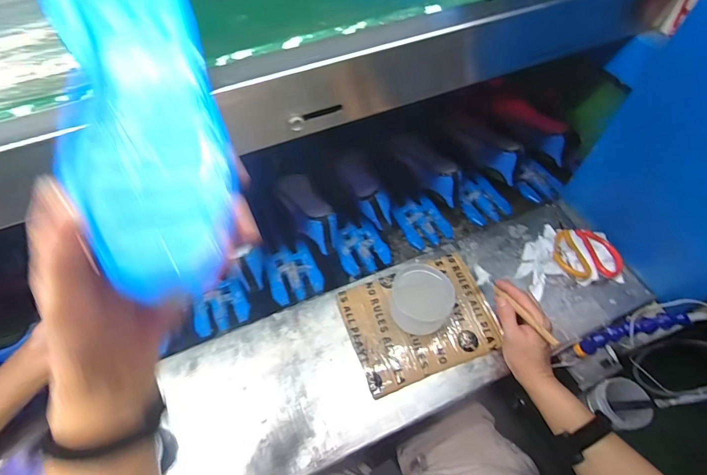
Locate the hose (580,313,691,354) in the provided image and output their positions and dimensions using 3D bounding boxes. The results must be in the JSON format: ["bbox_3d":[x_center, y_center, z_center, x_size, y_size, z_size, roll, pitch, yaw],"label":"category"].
[{"bbox_3d":[0.395,0.135,0.529,0.133,0.032,0.023,-29,56,27],"label":"hose"}]

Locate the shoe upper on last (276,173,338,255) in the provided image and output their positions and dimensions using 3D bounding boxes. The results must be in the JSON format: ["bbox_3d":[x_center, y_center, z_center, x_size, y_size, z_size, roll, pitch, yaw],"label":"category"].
[{"bbox_3d":[-0.084,-0.047,0.720,0.060,0.089,0.178,-28,63,-16],"label":"shoe upper on last"}]

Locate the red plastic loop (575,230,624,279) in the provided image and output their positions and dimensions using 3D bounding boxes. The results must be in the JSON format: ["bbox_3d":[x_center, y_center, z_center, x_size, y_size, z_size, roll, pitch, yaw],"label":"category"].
[{"bbox_3d":[0.443,0.024,0.660,0.055,0.016,0.096,-2,59,-2],"label":"red plastic loop"}]

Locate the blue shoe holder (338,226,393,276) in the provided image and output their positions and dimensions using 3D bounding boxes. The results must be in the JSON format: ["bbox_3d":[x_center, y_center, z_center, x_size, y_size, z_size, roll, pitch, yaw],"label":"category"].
[{"bbox_3d":[0.016,0.021,0.722,0.092,0.014,0.107,-19,61,-11],"label":"blue shoe holder"}]

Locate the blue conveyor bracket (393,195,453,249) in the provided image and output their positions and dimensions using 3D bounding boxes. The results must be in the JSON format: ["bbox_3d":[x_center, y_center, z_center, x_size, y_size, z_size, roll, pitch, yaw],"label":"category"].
[{"bbox_3d":[0.140,-0.033,0.758,0.086,0.023,0.112,-22,62,-13],"label":"blue conveyor bracket"}]

